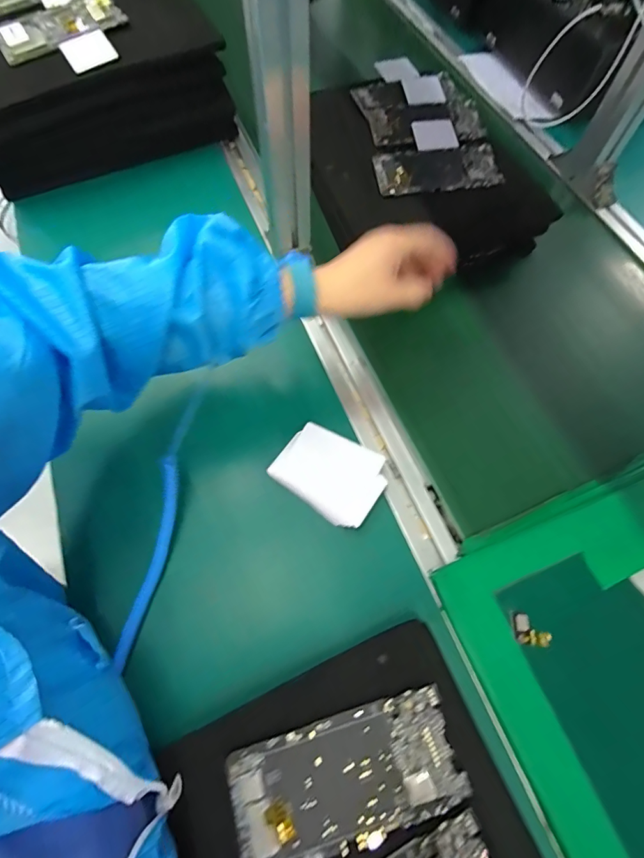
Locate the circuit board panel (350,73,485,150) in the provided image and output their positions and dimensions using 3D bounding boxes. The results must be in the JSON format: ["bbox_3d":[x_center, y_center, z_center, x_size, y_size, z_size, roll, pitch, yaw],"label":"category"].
[{"bbox_3d":[0.132,-0.442,0.574,0.164,0.012,0.146,-5,66,-4],"label":"circuit board panel"}]

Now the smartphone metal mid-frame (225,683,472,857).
[{"bbox_3d":[0.017,0.242,0.285,0.154,0.005,0.071,-14,66,-9],"label":"smartphone metal mid-frame"}]

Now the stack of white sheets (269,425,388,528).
[{"bbox_3d":[0.009,0.044,0.411,0.102,0.025,0.075,33,68,13],"label":"stack of white sheets"}]

